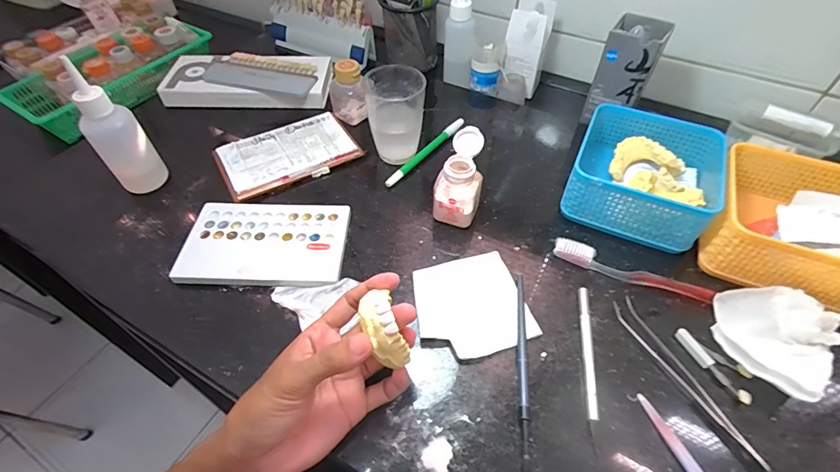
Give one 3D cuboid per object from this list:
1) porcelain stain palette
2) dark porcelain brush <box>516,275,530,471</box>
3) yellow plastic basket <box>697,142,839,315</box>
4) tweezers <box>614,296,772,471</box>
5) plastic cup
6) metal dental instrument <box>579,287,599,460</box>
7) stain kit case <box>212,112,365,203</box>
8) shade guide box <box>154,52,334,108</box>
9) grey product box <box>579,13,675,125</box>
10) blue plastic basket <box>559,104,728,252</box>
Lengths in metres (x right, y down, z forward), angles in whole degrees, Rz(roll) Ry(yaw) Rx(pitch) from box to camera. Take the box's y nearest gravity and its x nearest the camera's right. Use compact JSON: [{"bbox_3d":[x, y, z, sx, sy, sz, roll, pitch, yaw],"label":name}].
[{"bbox_3d":[-0.150,0.007,0.417,0.152,0.016,0.095,2,52,2],"label":"porcelain stain palette"},{"bbox_3d":[0.083,0.103,0.341,0.008,0.008,0.164,5,52,4],"label":"dark porcelain brush"},{"bbox_3d":[0.346,-0.015,0.396,0.134,0.058,0.138,19,54,15],"label":"yellow plastic basket"},{"bbox_3d":[0.208,0.113,0.337,0.021,0.005,0.147,-18,54,-16],"label":"tweezers"},{"bbox_3d":[-0.029,-0.141,0.482,0.063,0.090,0.062,0,52,0],"label":"plastic cup"},{"bbox_3d":[0.137,0.102,0.343,0.009,0.006,0.136,8,52,6],"label":"metal dental instrument"},{"bbox_3d":[-0.155,-0.097,0.502,0.154,0.021,0.091,-25,56,-18],"label":"stain kit case"},{"bbox_3d":[-0.233,-0.217,0.578,0.226,0.032,0.079,1,52,1],"label":"shade guide box"},{"bbox_3d":[0.242,-0.194,0.507,0.062,0.117,0.052,22,55,17],"label":"grey product box"},{"bbox_3d":[0.232,-0.064,0.444,0.128,0.066,0.135,20,55,15],"label":"blue plastic basket"}]

